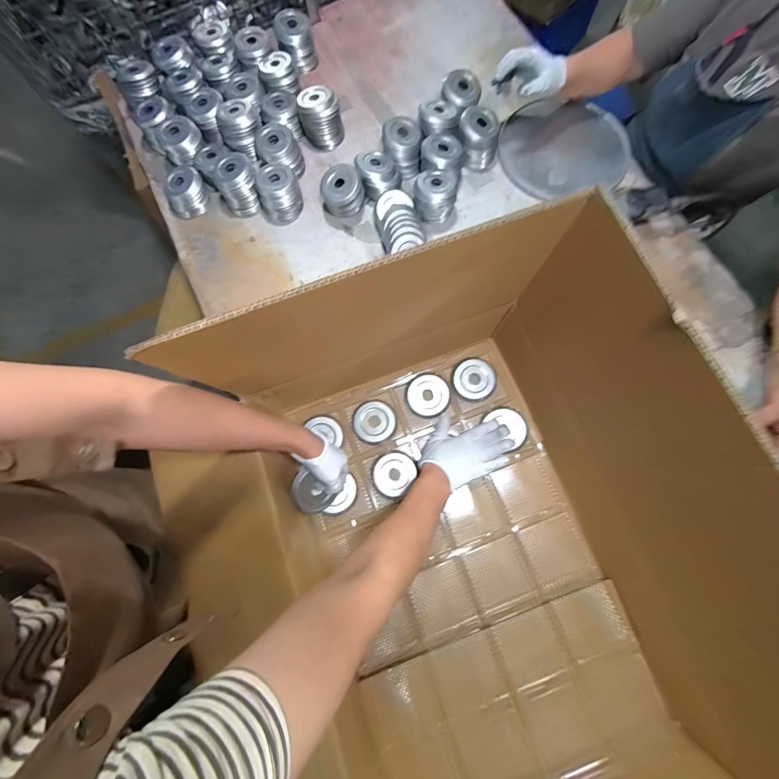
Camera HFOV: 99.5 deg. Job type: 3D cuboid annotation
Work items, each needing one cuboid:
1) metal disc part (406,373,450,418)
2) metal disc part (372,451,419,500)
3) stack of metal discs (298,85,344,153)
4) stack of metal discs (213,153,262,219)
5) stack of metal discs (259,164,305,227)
[{"bbox_3d":[0.072,0.010,0.603,0.075,0.013,0.079,0,79,1],"label":"metal disc part"},{"bbox_3d":[0.007,0.147,0.581,0.069,0.013,0.078,43,83,9],"label":"metal disc part"},{"bbox_3d":[-0.159,-0.621,0.752,0.085,0.091,0.080,-20,79,-3],"label":"stack of metal discs"},{"bbox_3d":[-0.330,-0.449,0.726,0.089,0.080,0.093,-25,79,-4],"label":"stack of metal discs"},{"bbox_3d":[-0.244,-0.429,0.722,0.094,0.074,0.099,-25,79,-4],"label":"stack of metal discs"}]

